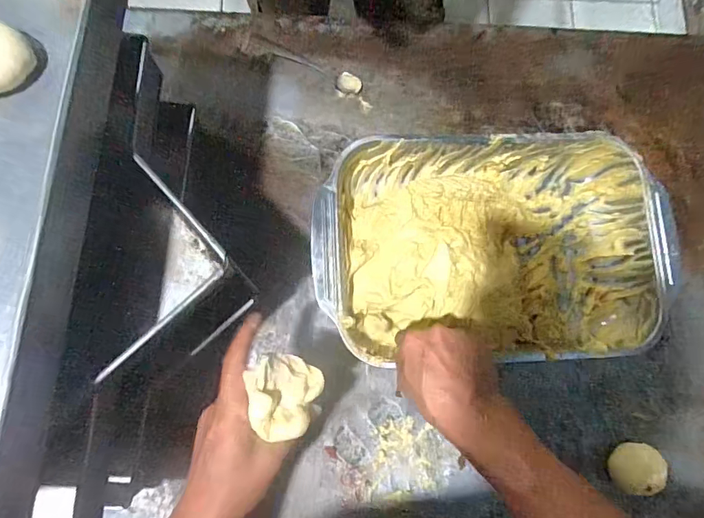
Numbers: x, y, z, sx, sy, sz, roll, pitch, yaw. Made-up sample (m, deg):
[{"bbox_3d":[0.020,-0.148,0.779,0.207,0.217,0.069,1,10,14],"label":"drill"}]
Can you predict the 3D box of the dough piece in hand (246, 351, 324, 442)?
[{"bbox_3d":[-0.059,0.117,0.384,0.058,0.043,0.066,24,80,-1],"label":"dough piece in hand"}]

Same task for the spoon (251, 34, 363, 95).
[{"bbox_3d":[-0.064,-0.268,0.613,0.168,0.012,0.027,24,78,1],"label":"spoon"}]

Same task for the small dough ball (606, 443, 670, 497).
[{"bbox_3d":[0.351,0.259,0.551,0.062,0.041,0.059,1,79,-4],"label":"small dough ball"}]

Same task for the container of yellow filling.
[{"bbox_3d":[0.167,-0.015,0.550,0.417,0.072,0.266,-2,82,-5],"label":"container of yellow filling"}]

